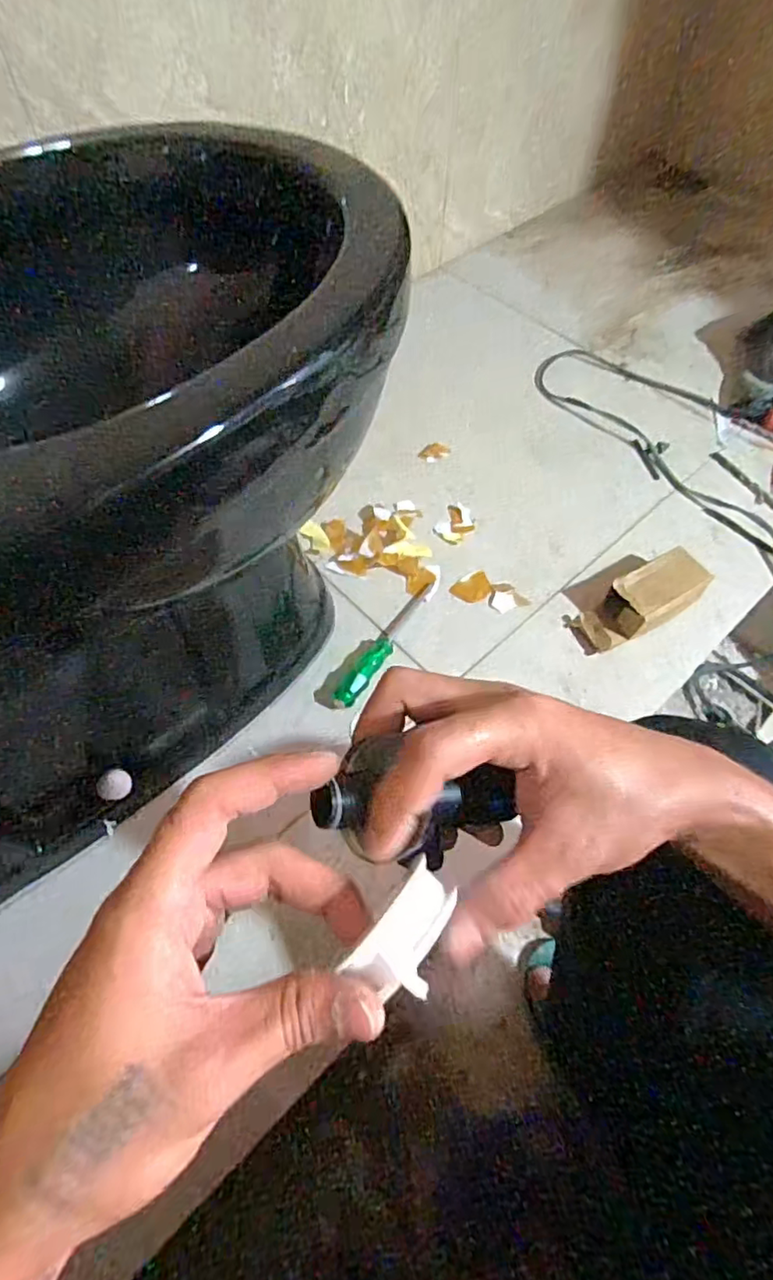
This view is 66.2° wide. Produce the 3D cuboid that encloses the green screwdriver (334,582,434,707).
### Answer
[{"bbox_3d":[-0.002,-0.003,0.644,0.029,0.024,0.188,27,63,13],"label":"green screwdriver"}]

